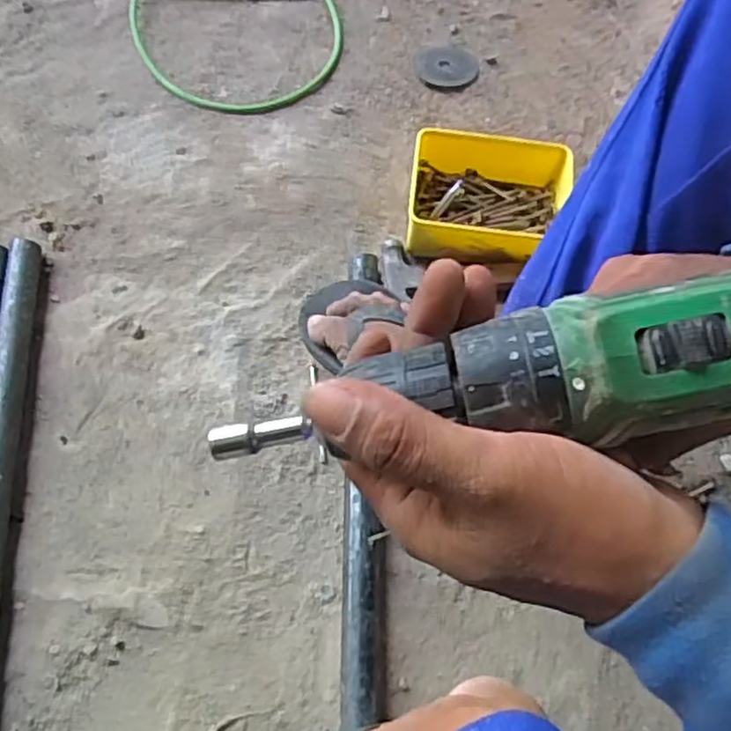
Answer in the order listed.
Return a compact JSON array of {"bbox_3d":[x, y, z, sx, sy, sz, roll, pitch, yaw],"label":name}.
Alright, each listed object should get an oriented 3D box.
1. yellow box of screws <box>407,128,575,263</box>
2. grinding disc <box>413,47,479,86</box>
[{"bbox_3d":[0.124,-0.164,0.710,0.161,0.072,0.113,8,64,4],"label":"yellow box of screws"},{"bbox_3d":[0.097,-0.360,0.845,0.075,0.004,0.075,0,64,0],"label":"grinding disc"}]

